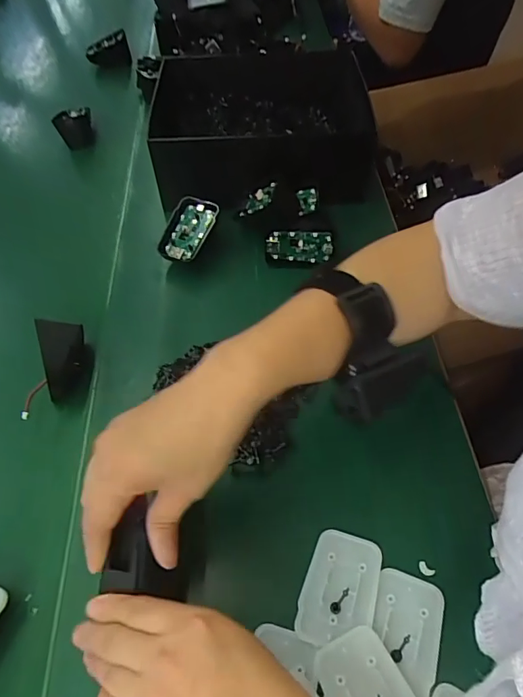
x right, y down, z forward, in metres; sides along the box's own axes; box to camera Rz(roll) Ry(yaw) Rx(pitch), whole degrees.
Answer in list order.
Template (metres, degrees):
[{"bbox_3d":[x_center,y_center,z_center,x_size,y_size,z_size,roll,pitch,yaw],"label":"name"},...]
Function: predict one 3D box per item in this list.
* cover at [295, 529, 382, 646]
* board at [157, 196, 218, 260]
[{"bbox_3d":[0.051,0.155,0.306,0.044,0.004,0.068,14,56,14],"label":"cover"},{"bbox_3d":[-0.075,-0.121,0.481,0.045,0.013,0.070,26,77,12],"label":"board"}]

